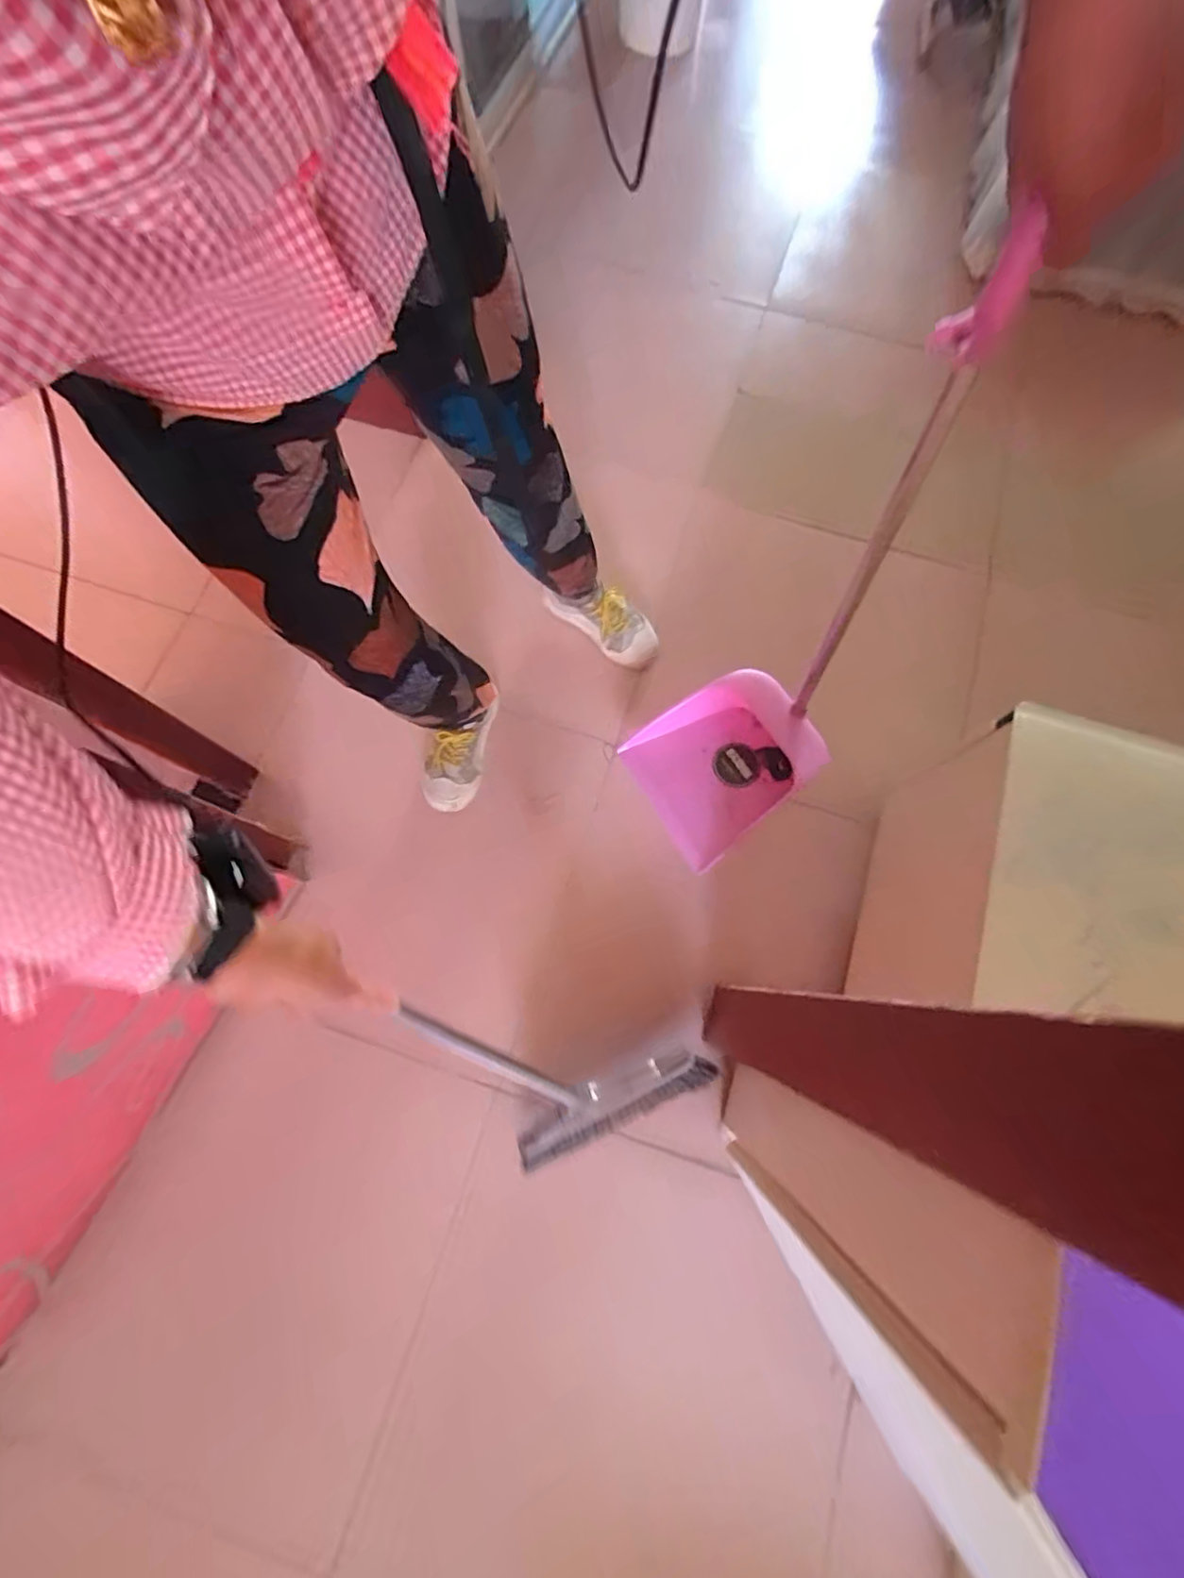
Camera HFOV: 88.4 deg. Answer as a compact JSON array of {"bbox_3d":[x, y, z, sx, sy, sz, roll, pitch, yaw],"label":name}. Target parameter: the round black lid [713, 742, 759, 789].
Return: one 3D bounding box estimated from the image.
[{"bbox_3d":[0.241,-0.039,1.020,0.070,0.009,0.081,-20,66,10],"label":"round black lid"}]

